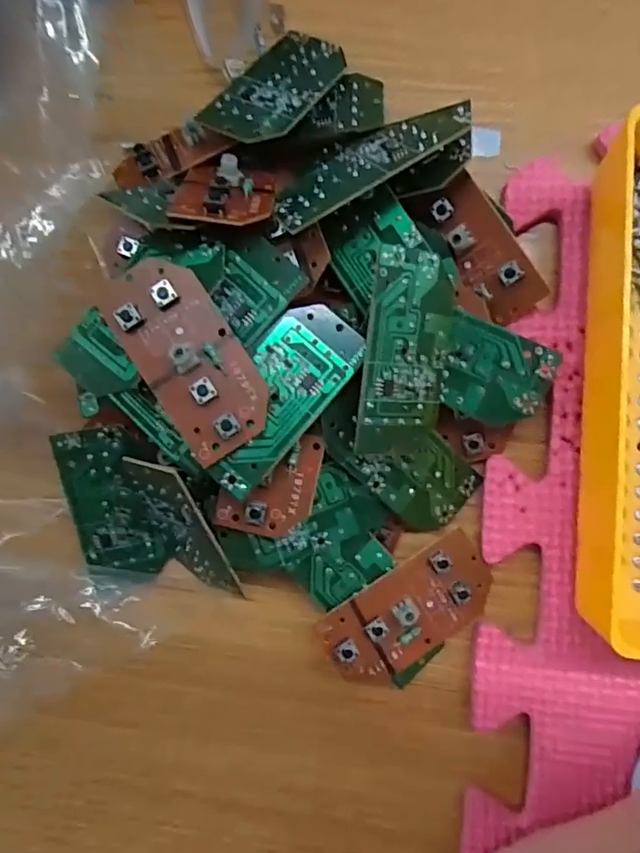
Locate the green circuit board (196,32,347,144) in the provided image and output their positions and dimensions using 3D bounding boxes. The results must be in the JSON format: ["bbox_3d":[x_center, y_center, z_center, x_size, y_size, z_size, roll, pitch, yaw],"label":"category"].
[{"bbox_3d":[-0.014,-0.115,0.194,0.029,0.004,0.060,28,65,9],"label":"green circuit board"}]

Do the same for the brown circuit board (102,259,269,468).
[{"bbox_3d":[-0.038,-0.022,0.168,0.028,0.010,0.062,-32,91,-6],"label":"brown circuit board"}]

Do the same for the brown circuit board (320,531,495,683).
[{"bbox_3d":[0.030,0.061,0.190,0.058,0.011,0.029,-34,86,4],"label":"brown circuit board"}]

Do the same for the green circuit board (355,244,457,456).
[{"bbox_3d":[0.026,-0.021,0.173,0.029,0.004,0.060,4,99,-28],"label":"green circuit board"}]

